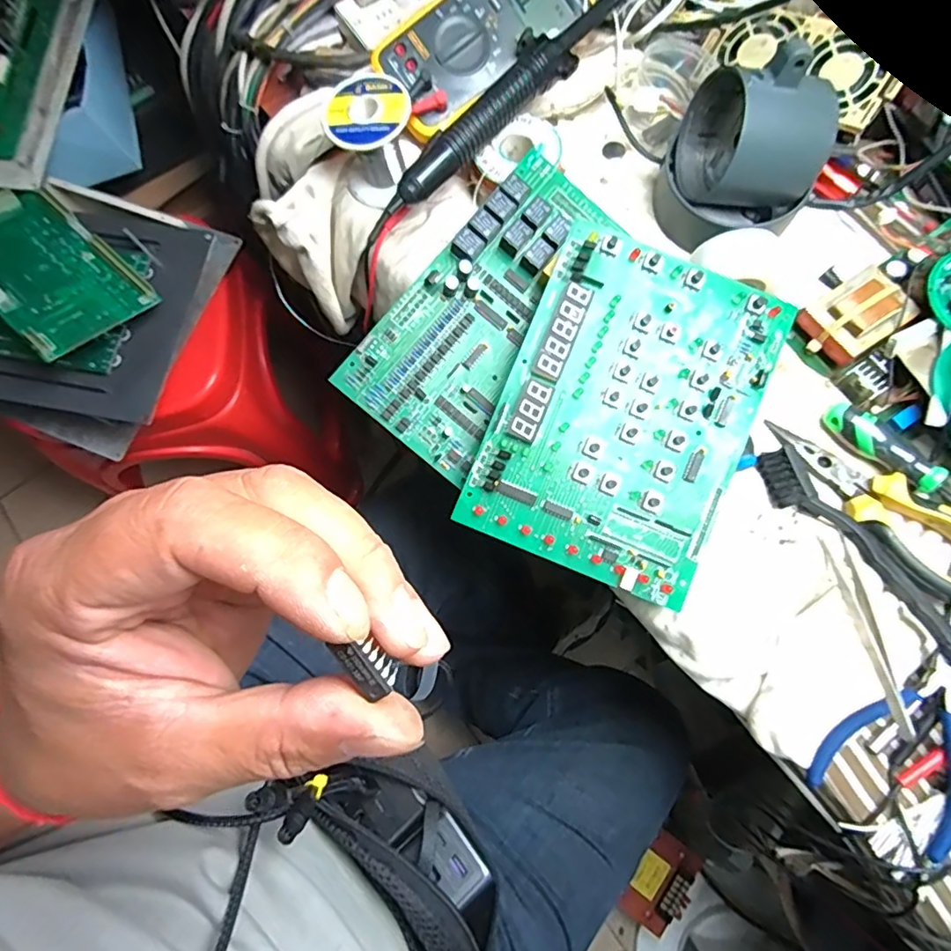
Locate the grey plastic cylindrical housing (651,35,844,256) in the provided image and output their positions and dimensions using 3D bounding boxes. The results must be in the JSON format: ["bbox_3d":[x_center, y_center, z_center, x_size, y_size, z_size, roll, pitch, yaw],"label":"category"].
[{"bbox_3d":[0.186,-0.231,0.390,0.089,0.112,0.092,0,76,2],"label":"grey plastic cylindrical housing"}]

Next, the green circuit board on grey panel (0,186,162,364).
[{"bbox_3d":[-0.437,-0.212,0.560,0.205,0.012,0.119,43,66,4],"label":"green circuit board on grey panel"}]

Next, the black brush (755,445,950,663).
[{"bbox_3d":[0.256,0.056,0.354,0.028,0.026,0.186,-38,78,-7],"label":"black brush"}]

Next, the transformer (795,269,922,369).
[{"bbox_3d":[0.268,-0.112,0.395,0.060,0.037,0.049,-34,78,-6],"label":"transformer"}]

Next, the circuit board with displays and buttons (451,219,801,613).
[{"bbox_3d":[0.099,-0.040,0.360,0.157,0.008,0.209,23,88,1],"label":"circuit board with displays and buttons"}]

